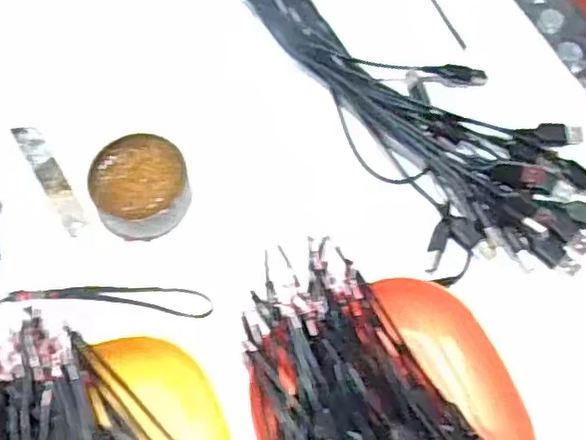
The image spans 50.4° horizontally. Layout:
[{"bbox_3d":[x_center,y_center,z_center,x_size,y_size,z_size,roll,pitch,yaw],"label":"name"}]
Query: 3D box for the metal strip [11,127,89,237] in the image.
[{"bbox_3d":[-0.163,-0.030,0.418,0.016,0.004,0.093,-30,71,-13],"label":"metal strip"}]

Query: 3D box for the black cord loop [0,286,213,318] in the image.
[{"bbox_3d":[-0.122,0.049,0.377,0.144,0.007,0.019,0,67,-2],"label":"black cord loop"}]

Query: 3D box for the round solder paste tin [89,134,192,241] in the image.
[{"bbox_3d":[-0.098,-0.022,0.402,0.059,0.025,0.064,0,67,-1],"label":"round solder paste tin"}]

